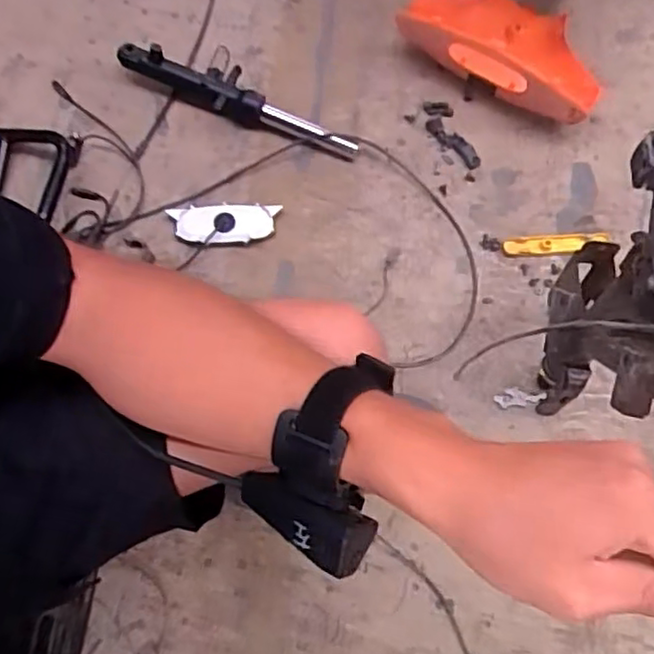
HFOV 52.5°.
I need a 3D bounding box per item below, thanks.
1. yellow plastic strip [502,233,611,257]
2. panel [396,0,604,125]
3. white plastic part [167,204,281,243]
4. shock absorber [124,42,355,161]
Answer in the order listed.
[{"bbox_3d":[0.324,-0.116,0.938,0.150,0.008,0.028,-4,72,-2],"label":"yellow plastic strip"},{"bbox_3d":[0.264,-0.421,0.984,0.304,0.096,0.150,28,74,8],"label":"panel"},{"bbox_3d":[-0.141,-0.141,0.907,0.142,0.016,0.052,0,72,-1],"label":"white plastic part"},{"bbox_3d":[-0.122,-0.337,0.961,0.364,0.056,0.070,23,73,6],"label":"shock absorber"}]

